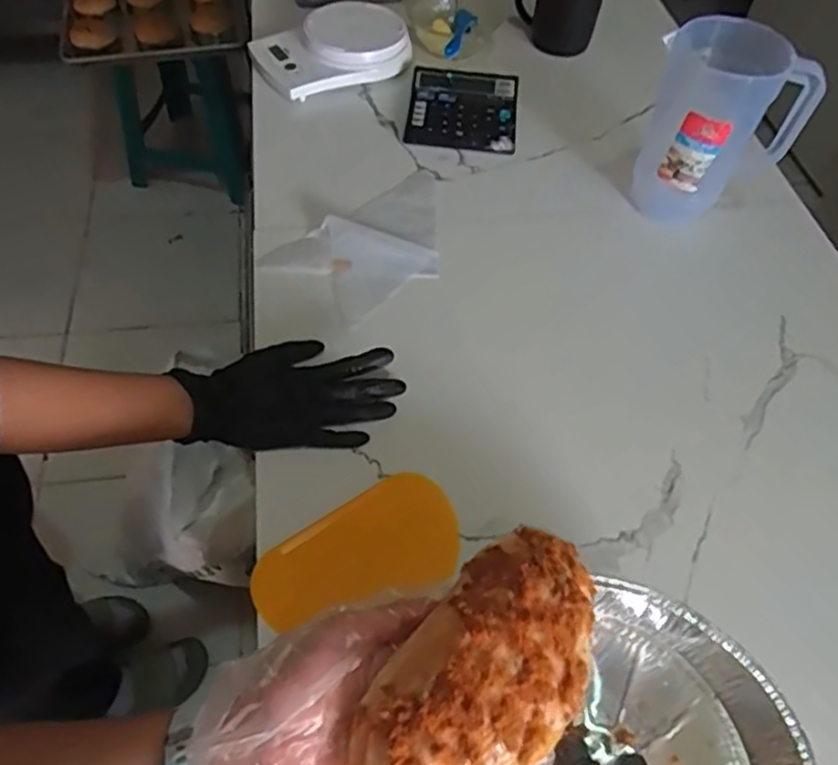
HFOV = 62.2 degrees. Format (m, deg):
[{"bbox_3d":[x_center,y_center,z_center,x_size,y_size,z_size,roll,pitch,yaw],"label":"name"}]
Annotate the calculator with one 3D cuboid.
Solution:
[{"bbox_3d":[0.051,-0.321,0.822,0.127,0.026,0.132,7,53,0],"label":"calculator"}]

